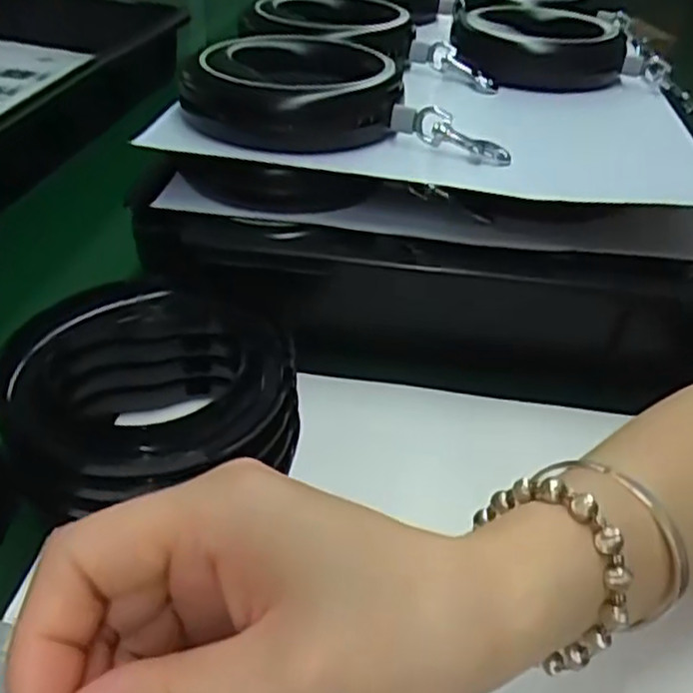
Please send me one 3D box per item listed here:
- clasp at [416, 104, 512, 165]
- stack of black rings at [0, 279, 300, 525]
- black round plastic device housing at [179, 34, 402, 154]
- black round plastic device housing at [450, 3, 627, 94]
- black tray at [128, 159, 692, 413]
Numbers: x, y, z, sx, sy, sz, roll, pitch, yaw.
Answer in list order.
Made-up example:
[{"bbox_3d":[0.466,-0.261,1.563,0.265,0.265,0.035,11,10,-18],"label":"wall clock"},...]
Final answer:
[{"bbox_3d":[0.066,-0.118,0.406,0.058,0.022,0.017,26,39,-1],"label":"clasp"},{"bbox_3d":[-0.089,0.024,0.344,0.129,0.055,0.122,3,38,3],"label":"stack of black rings"},{"bbox_3d":[-0.034,-0.156,0.429,0.121,0.032,0.120,-3,38,-5],"label":"black round plastic device housing"},{"bbox_3d":[0.145,-0.236,0.557,0.123,0.035,0.127,2,37,-1],"label":"black round plastic device housing"},{"bbox_3d":[0.048,-0.021,0.408,0.333,0.084,0.064,4,38,4],"label":"black tray"}]

